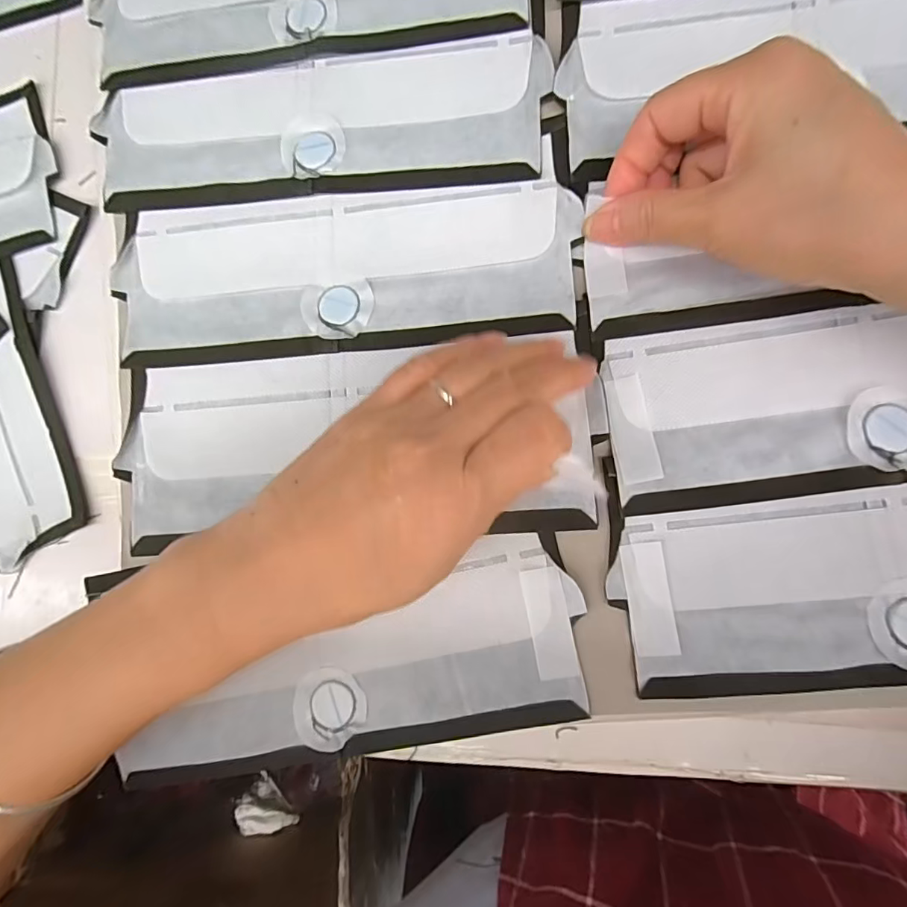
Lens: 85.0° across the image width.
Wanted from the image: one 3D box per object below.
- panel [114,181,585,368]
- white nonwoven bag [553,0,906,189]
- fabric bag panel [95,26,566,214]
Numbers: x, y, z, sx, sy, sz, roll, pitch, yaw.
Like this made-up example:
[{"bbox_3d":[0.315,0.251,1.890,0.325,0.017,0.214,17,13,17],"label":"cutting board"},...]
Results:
[{"bbox_3d":[-0.058,-0.094,0.254,0.234,0.004,0.083,-3,85,6],"label":"panel"},{"bbox_3d":[0.171,-0.186,0.228,0.235,0.004,0.089,-4,85,8],"label":"white nonwoven bag"},{"bbox_3d":[-0.071,-0.173,0.258,0.233,0.009,0.074,-2,86,8],"label":"fabric bag panel"}]

